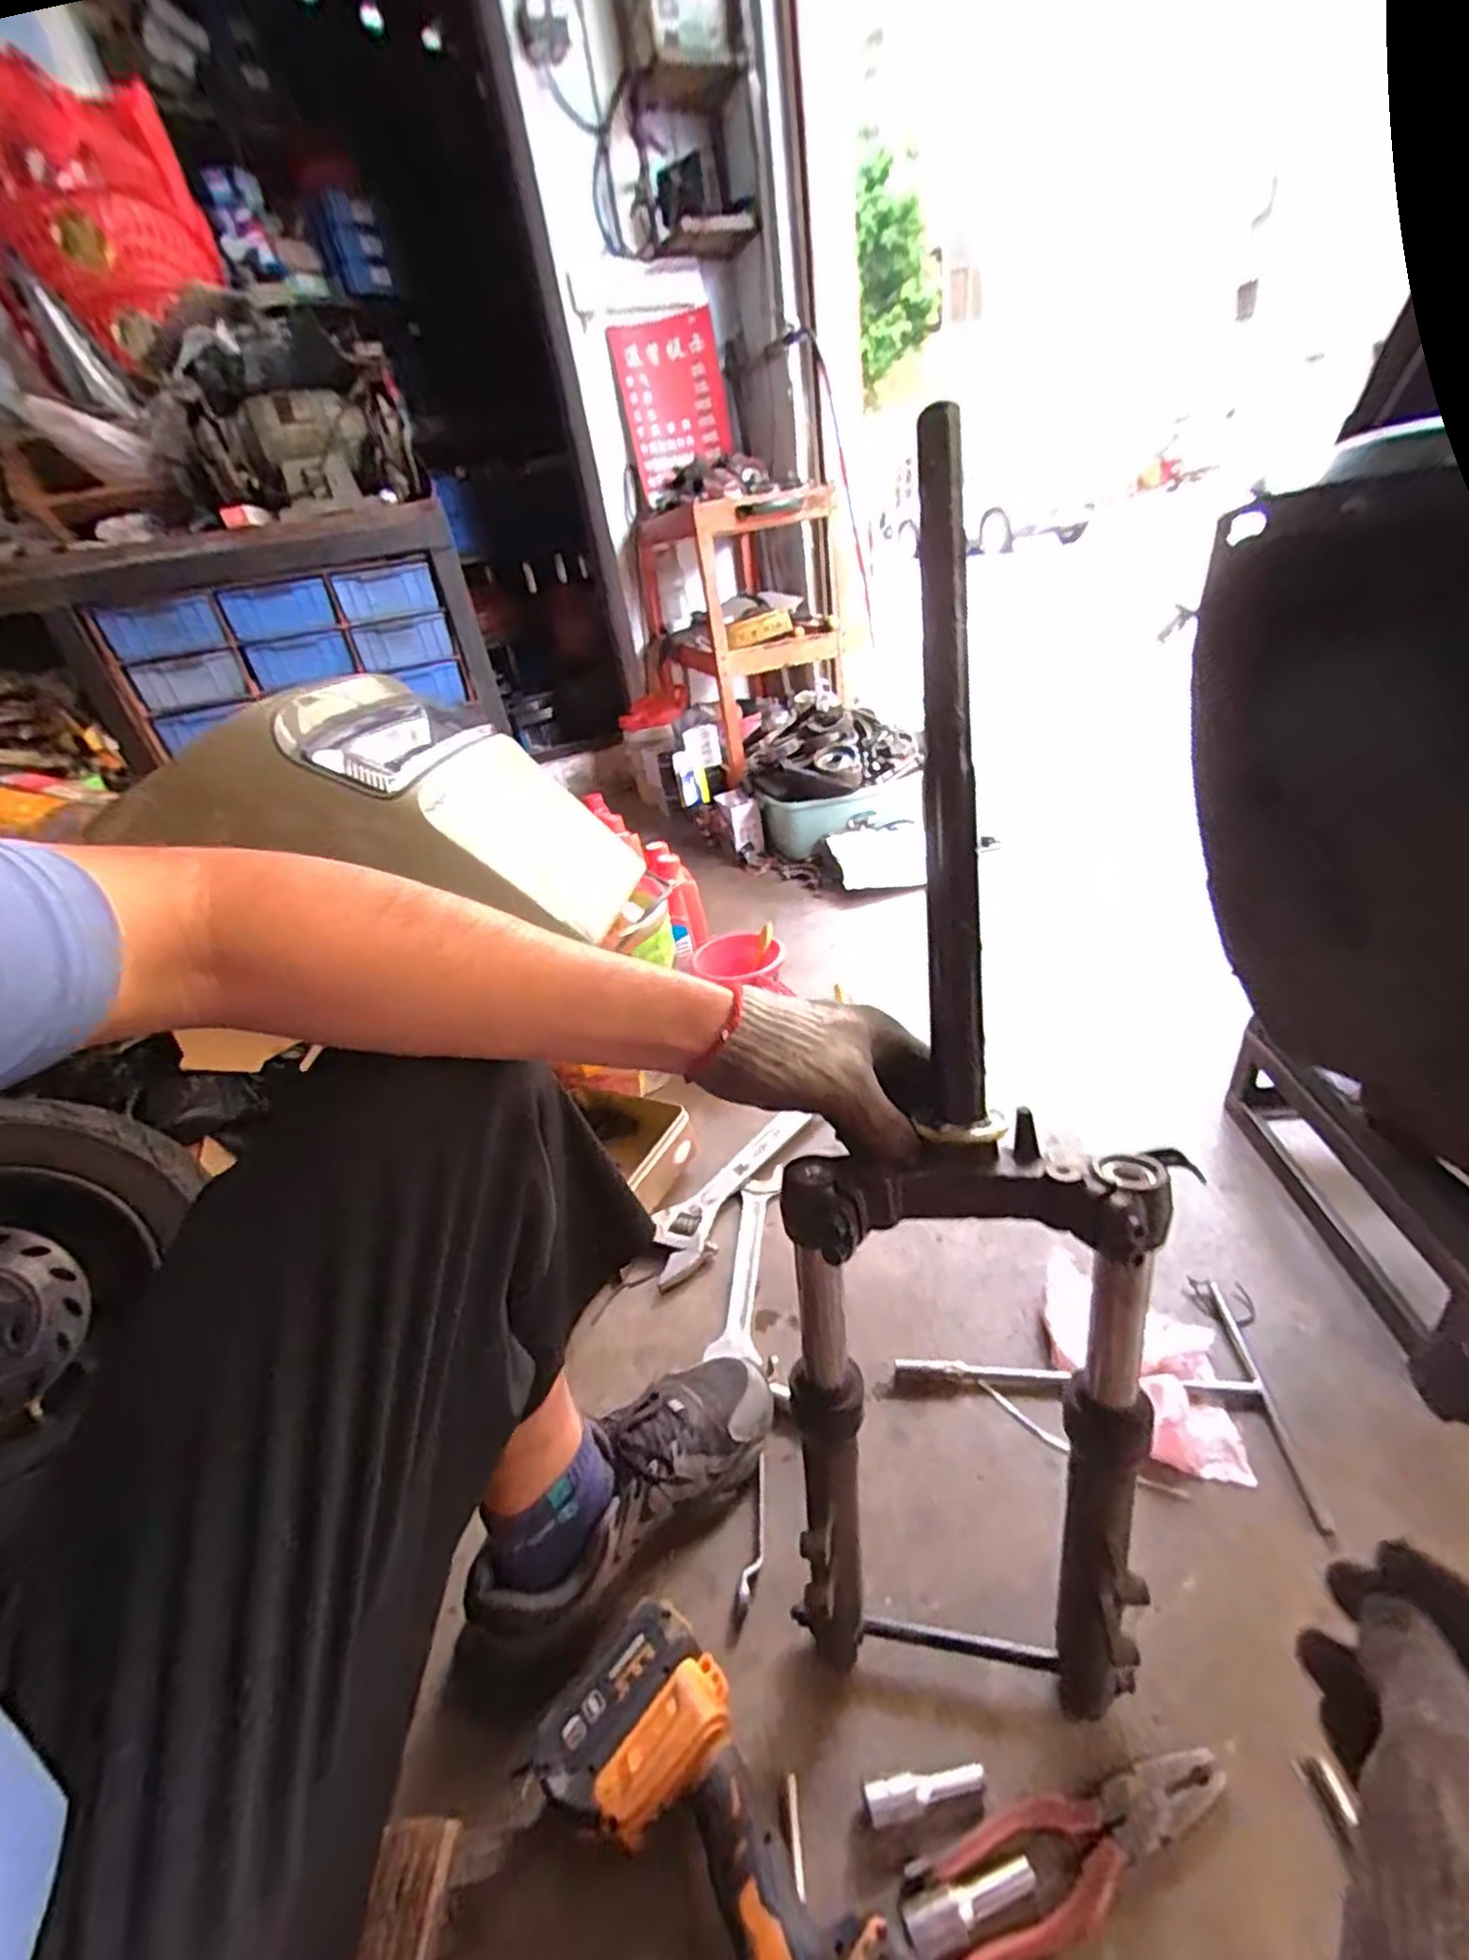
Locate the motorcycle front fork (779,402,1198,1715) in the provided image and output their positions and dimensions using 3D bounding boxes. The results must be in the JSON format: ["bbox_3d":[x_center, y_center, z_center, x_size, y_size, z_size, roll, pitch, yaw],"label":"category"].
[{"bbox_3d":[0.118,0.085,0.369,0.184,0.703,0.080,-2,8,9],"label":"motorcycle front fork"}]

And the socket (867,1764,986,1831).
[{"bbox_3d":[0.118,0.500,0.436,0.074,0.014,0.018,-9,30,-4],"label":"socket"}]

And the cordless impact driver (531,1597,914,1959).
[{"bbox_3d":[-0.026,0.521,0.384,0.162,0.072,0.241,-31,37,-30],"label":"cordless impact driver"}]

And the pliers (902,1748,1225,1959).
[{"bbox_3d":[0.198,0.506,0.409,0.194,0.011,0.052,-13,31,-9],"label":"pliers"}]

